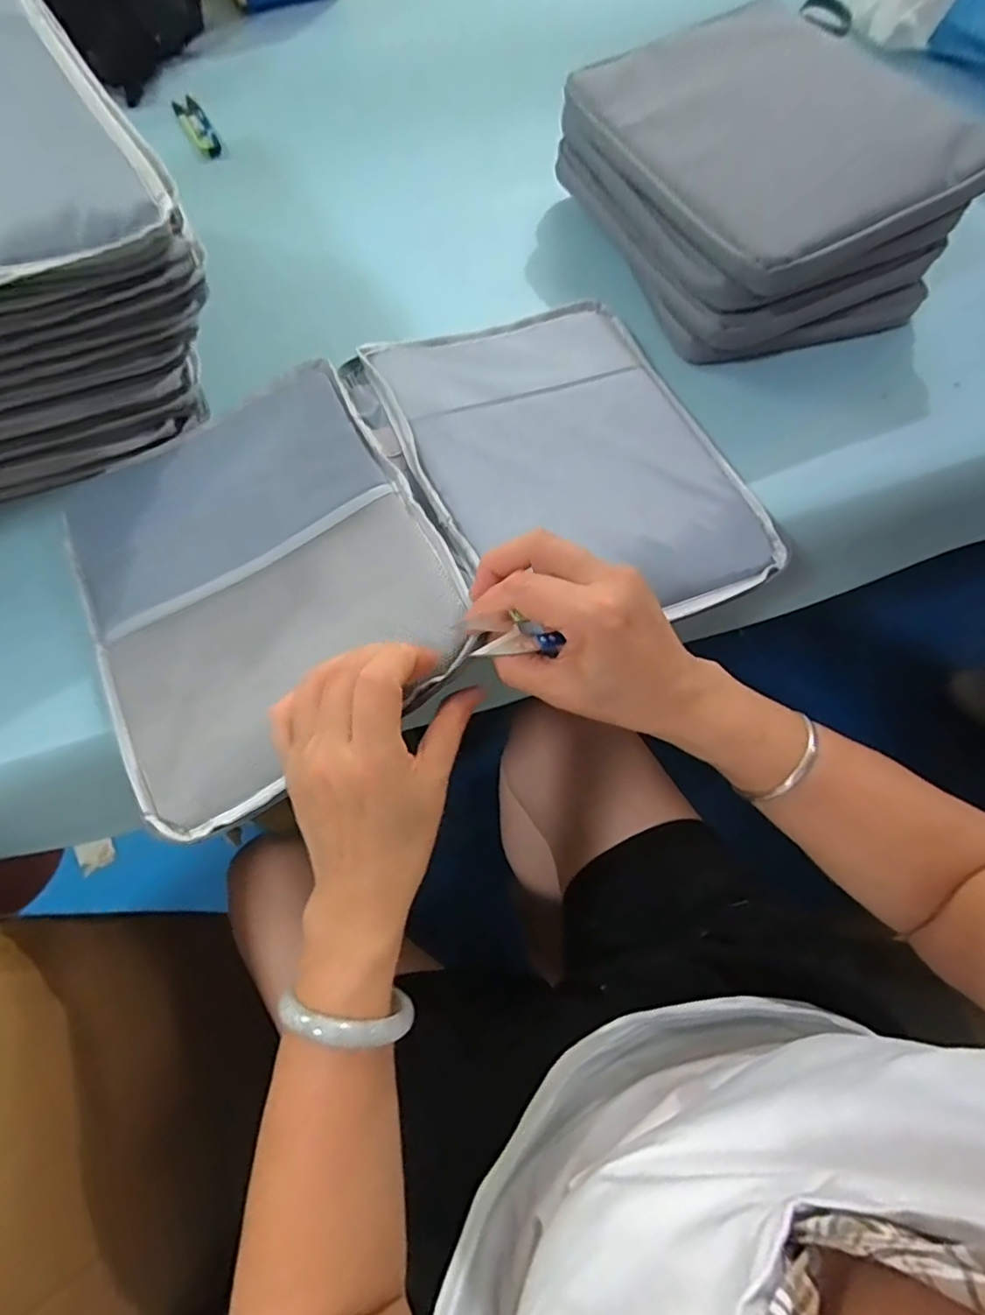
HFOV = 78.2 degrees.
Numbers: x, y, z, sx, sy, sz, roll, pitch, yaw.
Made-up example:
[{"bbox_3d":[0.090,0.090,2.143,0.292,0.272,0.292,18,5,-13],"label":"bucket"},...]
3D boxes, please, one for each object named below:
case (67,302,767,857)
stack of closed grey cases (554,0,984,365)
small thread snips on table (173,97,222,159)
[{"bbox_3d":[-0.050,-0.102,0.399,0.431,0.041,0.274,-24,70,-11],"label":"case"},{"bbox_3d":[0.210,-0.386,0.475,0.222,0.096,0.261,-18,69,-8],"label":"stack of closed grey cases"},{"bbox_3d":[-0.303,-0.547,0.620,0.028,0.007,0.119,-26,70,-11],"label":"small thread snips on table"}]

